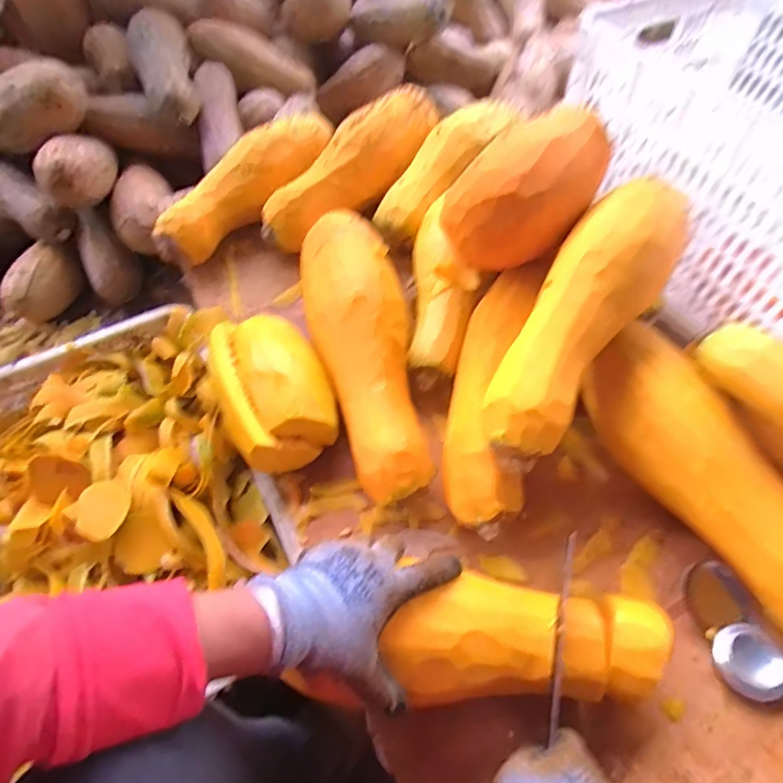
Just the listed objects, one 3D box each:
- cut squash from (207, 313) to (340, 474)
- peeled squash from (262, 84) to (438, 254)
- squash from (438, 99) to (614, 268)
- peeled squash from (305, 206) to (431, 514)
[{"bbox_3d":[-0.153,-0.004,0.646,0.130,0.097,0.209,-27,59,-14],"label":"cut squash"},{"bbox_3d":[-0.053,-0.369,0.832,0.104,0.099,0.369,36,66,23],"label":"peeled squash"},{"bbox_3d":[0.163,-0.243,0.610,0.214,0.100,0.133,-40,63,-21],"label":"squash"},{"bbox_3d":[-0.035,-0.057,0.661,0.128,0.109,0.418,-12,57,-5],"label":"peeled squash"}]

